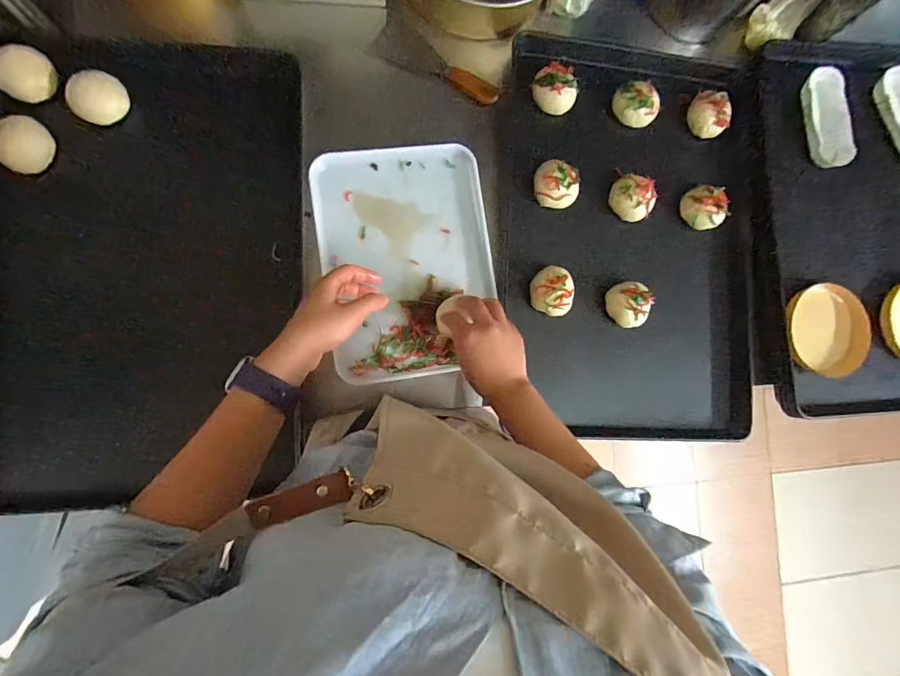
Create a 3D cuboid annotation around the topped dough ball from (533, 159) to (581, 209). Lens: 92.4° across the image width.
[{"bbox_3d":[0.157,-0.225,0.638,0.060,0.037,0.062,0,87,-9],"label":"topped dough ball"}]

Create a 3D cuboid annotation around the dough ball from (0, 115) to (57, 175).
[{"bbox_3d":[-0.529,-0.239,0.542,0.050,0.045,0.062,39,82,-5],"label":"dough ball"}]

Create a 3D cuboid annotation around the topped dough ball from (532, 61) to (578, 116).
[{"bbox_3d":[0.157,-0.370,0.647,0.067,0.041,0.070,0,87,-9],"label":"topped dough ball"}]

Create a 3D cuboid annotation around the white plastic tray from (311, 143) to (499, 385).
[{"bbox_3d":[-0.057,-0.110,0.614,0.234,0.030,0.320,-9,89,-9],"label":"white plastic tray"}]

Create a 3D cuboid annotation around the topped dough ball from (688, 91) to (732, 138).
[{"bbox_3d":[0.411,-0.355,0.688,0.052,0.044,0.071,-28,92,-9],"label":"topped dough ball"}]

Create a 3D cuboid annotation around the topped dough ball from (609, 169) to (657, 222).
[{"bbox_3d":[0.281,-0.214,0.665,0.069,0.043,0.069,1,101,7],"label":"topped dough ball"}]

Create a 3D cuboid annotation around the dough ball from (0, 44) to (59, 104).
[{"bbox_3d":[-0.533,-0.332,0.543,0.059,0.044,0.066,39,82,-5],"label":"dough ball"}]

